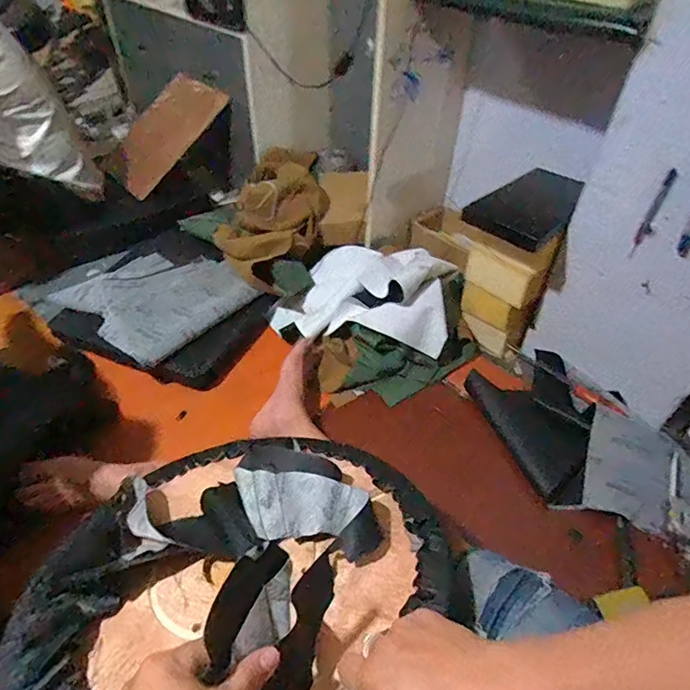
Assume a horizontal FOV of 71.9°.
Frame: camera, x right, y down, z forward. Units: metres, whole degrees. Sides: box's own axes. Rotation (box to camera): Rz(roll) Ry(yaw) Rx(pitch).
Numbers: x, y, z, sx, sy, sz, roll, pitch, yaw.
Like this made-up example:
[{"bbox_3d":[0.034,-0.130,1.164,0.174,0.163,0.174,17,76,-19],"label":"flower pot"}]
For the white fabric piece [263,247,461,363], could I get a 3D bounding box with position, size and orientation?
[{"bbox_3d":[0.036,-0.141,1.119,0.411,0.139,0.284,4,43,0],"label":"white fabric piece"}]

